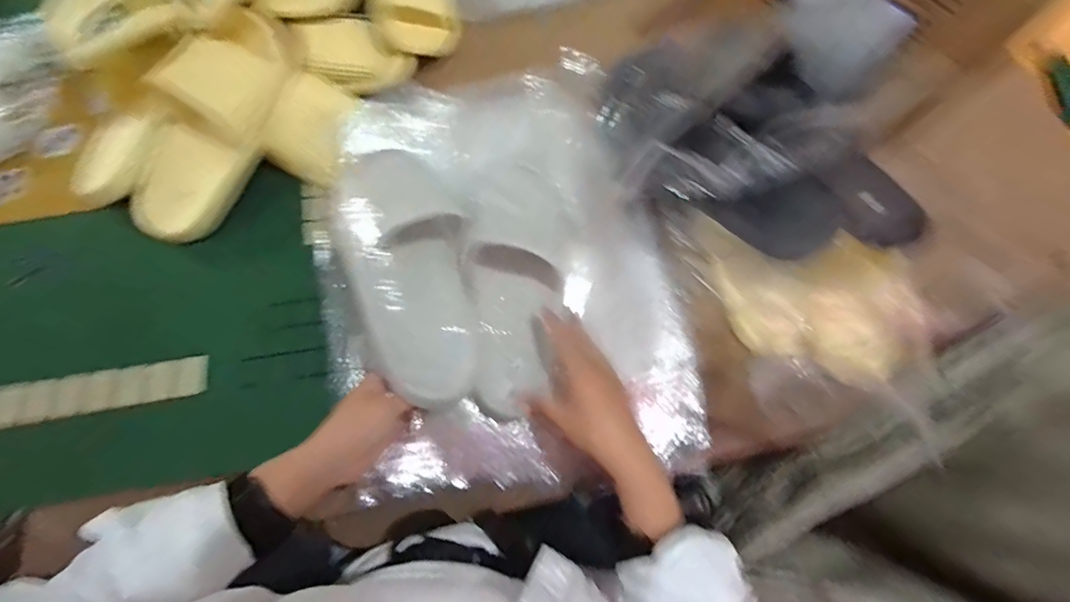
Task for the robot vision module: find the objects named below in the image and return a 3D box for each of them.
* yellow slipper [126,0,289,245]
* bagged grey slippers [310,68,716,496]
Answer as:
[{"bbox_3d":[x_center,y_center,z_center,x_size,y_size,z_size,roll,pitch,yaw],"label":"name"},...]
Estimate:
[{"bbox_3d":[-0.365,-0.193,0.527,0.103,0.071,0.268,28,96,8],"label":"yellow slipper"},{"bbox_3d":[-0.042,-0.043,0.495,0.348,0.114,0.426,-5,71,-3],"label":"bagged grey slippers"}]

